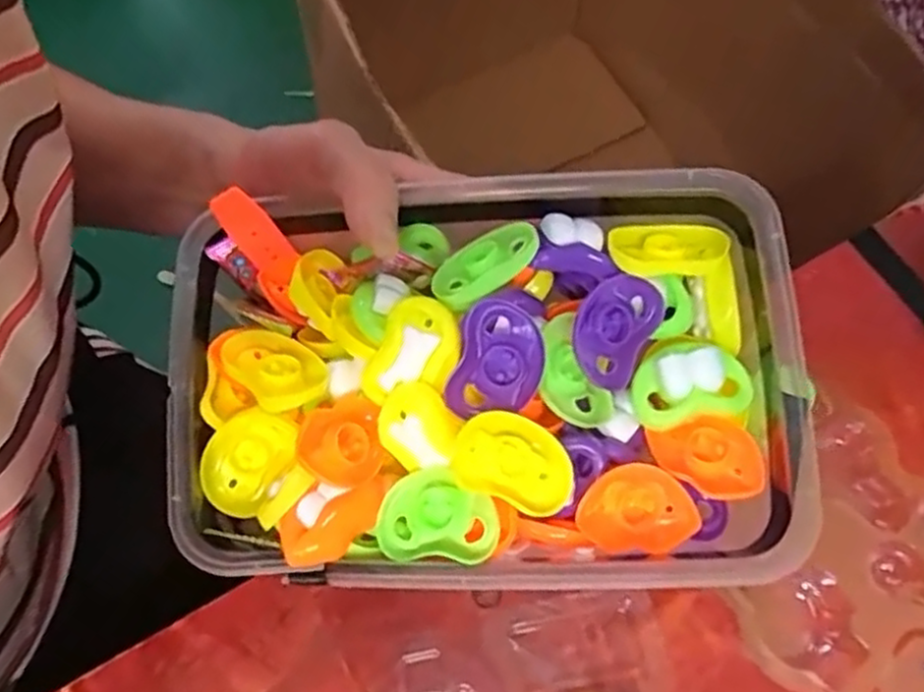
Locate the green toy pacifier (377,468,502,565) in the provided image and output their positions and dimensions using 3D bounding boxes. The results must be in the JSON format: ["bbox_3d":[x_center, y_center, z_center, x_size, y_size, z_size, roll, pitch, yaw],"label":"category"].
[{"bbox_3d":[-0.006,0.063,0.277,0.046,0.020,0.032,-5,80,21],"label":"green toy pacifier"}]

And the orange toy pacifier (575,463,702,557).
[{"bbox_3d":[0.064,0.059,0.269,0.043,0.011,0.029,4,68,2],"label":"orange toy pacifier"}]

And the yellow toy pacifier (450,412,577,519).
[{"bbox_3d":[0.020,0.042,0.267,0.045,0.014,0.029,18,94,-5],"label":"yellow toy pacifier"}]

